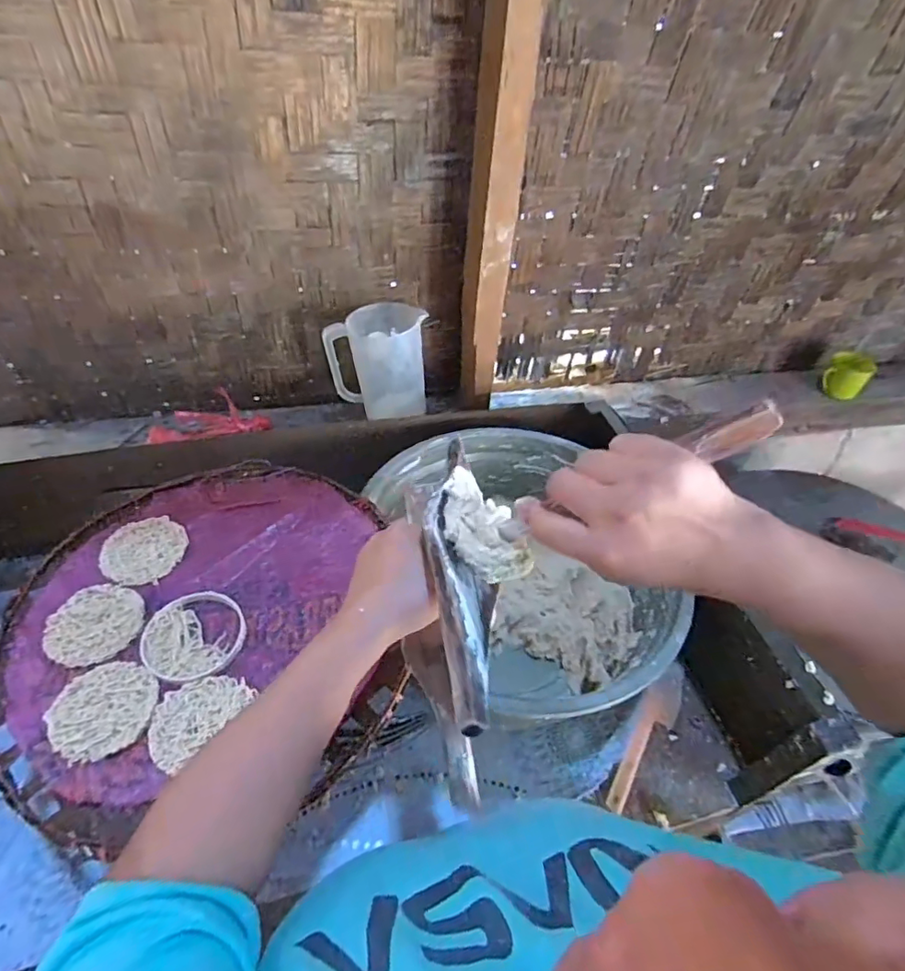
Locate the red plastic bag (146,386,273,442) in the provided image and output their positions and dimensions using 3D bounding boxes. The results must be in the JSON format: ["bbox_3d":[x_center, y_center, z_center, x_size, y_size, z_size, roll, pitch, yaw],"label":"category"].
[{"bbox_3d":[-0.379,-0.106,0.842,0.176,0.055,0.065,-1,46,-6],"label":"red plastic bag"}]

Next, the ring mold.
[{"bbox_3d":[-0.244,0.140,0.501,0.095,0.011,0.084,6,46,0],"label":"ring mold"}]

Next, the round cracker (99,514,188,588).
[{"bbox_3d":[-0.322,0.066,0.563,0.073,0.012,0.081,17,47,10],"label":"round cracker"}]

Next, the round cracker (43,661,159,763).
[{"bbox_3d":[-0.293,0.187,0.452,0.078,0.007,0.081,3,46,-3],"label":"round cracker"}]

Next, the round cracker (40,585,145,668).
[{"bbox_3d":[-0.335,0.127,0.503,0.078,0.006,0.079,3,46,-3],"label":"round cracker"}]

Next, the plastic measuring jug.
[{"bbox_3d":[-0.114,-0.203,0.858,0.141,0.160,0.110,7,46,1],"label":"plastic measuring jug"}]

